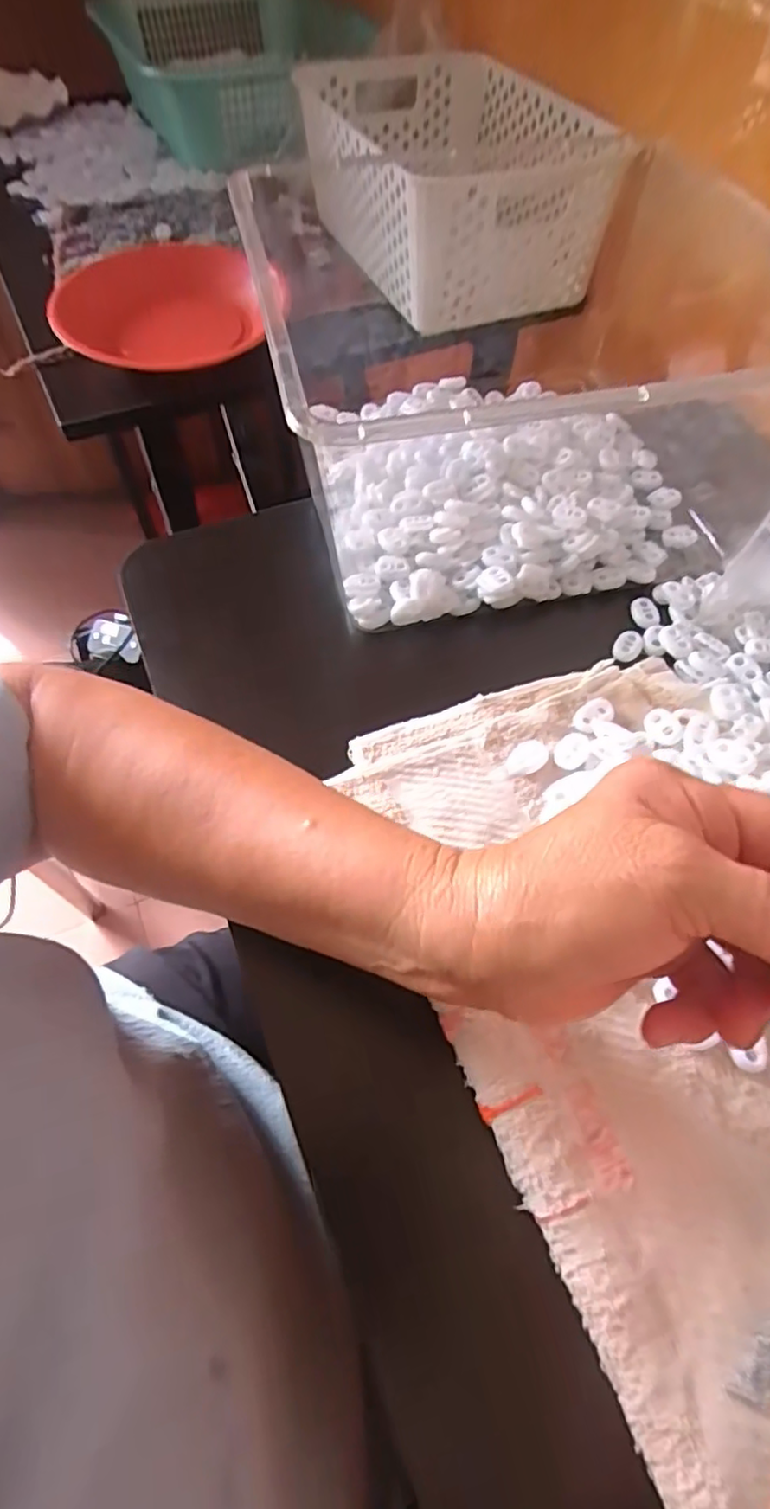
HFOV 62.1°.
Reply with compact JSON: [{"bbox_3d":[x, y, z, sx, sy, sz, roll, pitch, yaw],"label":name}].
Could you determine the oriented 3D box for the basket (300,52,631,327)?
[{"bbox_3d":[0.056,-0.541,0.610,0.221,0.120,0.342,-12,60,-8],"label":"basket"}]

